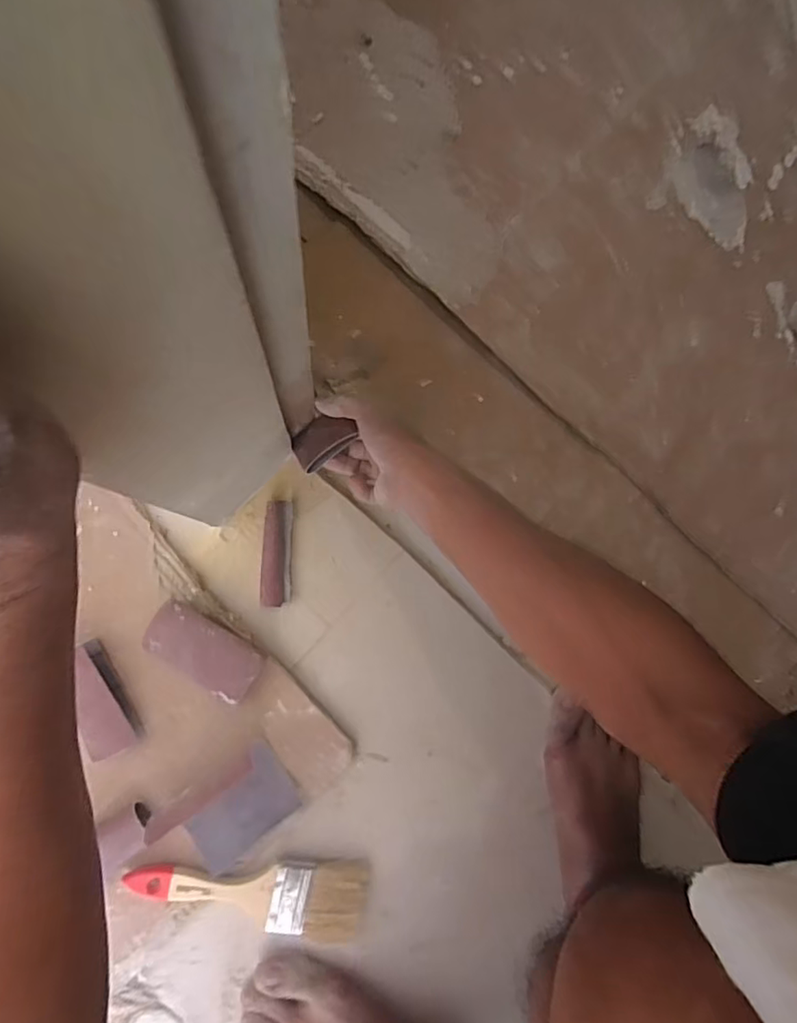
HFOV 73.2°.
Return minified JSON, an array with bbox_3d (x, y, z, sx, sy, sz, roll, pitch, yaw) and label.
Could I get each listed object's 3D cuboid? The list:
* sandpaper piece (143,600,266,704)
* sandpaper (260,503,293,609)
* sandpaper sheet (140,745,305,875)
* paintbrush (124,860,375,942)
[{"bbox_3d":[-0.174,0.125,0.485,0.102,0.029,0.053,34,82,-4],"label":"sandpaper piece"},{"bbox_3d":[-0.116,0.040,0.512,0.027,0.015,0.099,1,85,-8],"label":"sandpaper"},{"bbox_3d":[-0.143,0.261,0.458,0.095,0.068,0.080,-37,91,-9],"label":"sandpaper sheet"},{"bbox_3d":[-0.130,0.345,0.480,0.206,0.020,0.060,8,85,-7],"label":"paintbrush"}]

